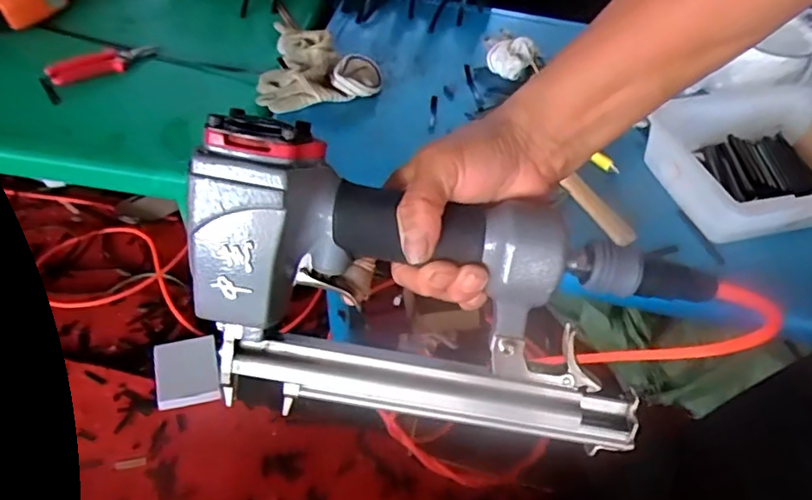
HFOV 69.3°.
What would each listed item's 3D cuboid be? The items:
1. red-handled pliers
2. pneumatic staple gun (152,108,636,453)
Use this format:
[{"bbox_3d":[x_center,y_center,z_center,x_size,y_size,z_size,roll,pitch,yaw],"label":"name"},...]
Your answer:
[{"bbox_3d":[-0.442,-0.276,0.857,0.151,0.014,0.057,-32,57,-30],"label":"red-handled pliers"},{"bbox_3d":[0.010,0.027,0.343,0.265,0.139,0.070,18,22,-10],"label":"pneumatic staple gun"}]

